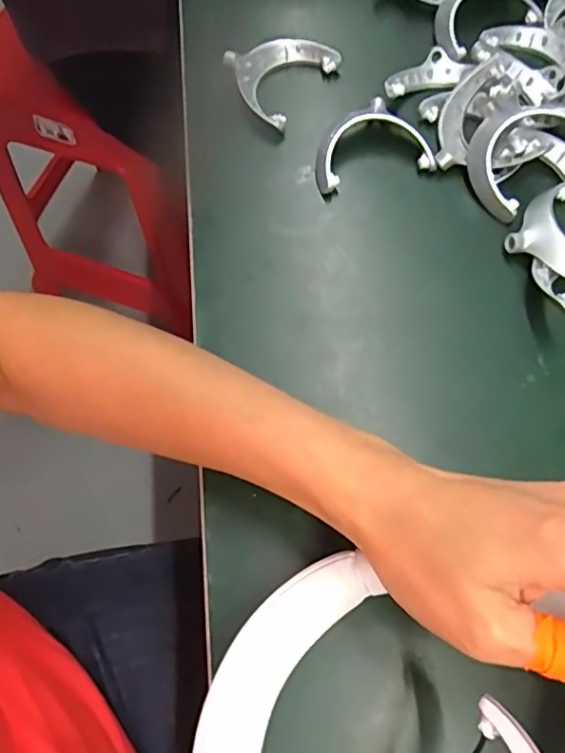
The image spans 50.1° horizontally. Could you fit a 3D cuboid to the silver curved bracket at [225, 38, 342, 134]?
[{"bbox_3d":[0.004,-0.195,0.392,0.071,0.020,0.057,-35,71,-14],"label":"silver curved bracket"}]

